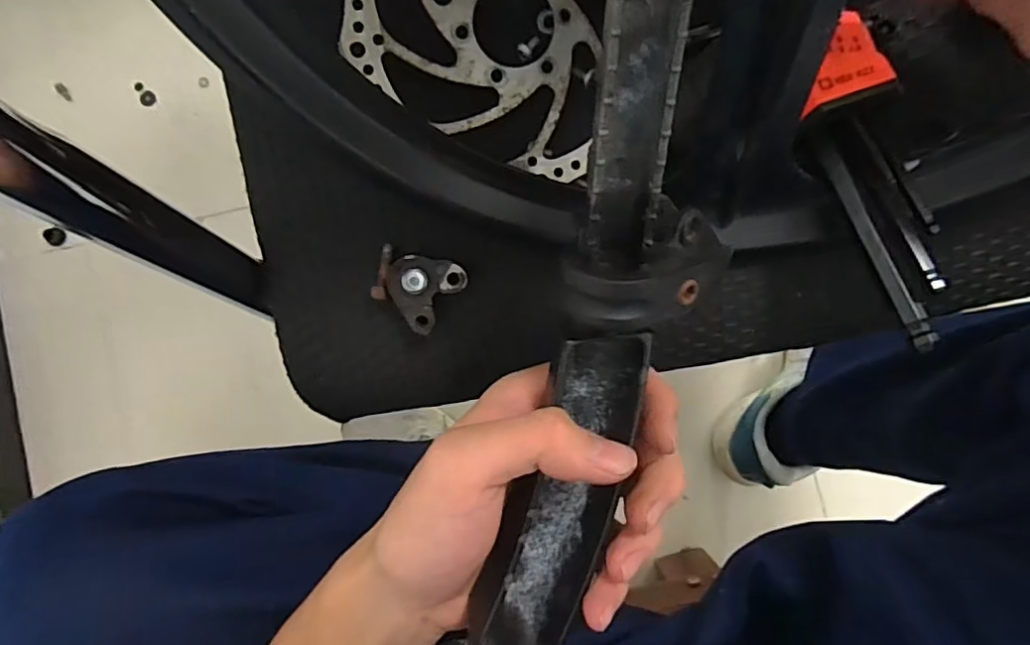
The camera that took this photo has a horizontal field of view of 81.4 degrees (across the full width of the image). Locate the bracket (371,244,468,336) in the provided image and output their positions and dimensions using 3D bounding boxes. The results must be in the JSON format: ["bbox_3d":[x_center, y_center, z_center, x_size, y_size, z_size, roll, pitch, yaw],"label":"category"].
[{"bbox_3d":[-0.048,-0.015,0.292,0.043,0.008,0.036,16,88,2],"label":"bracket"}]

